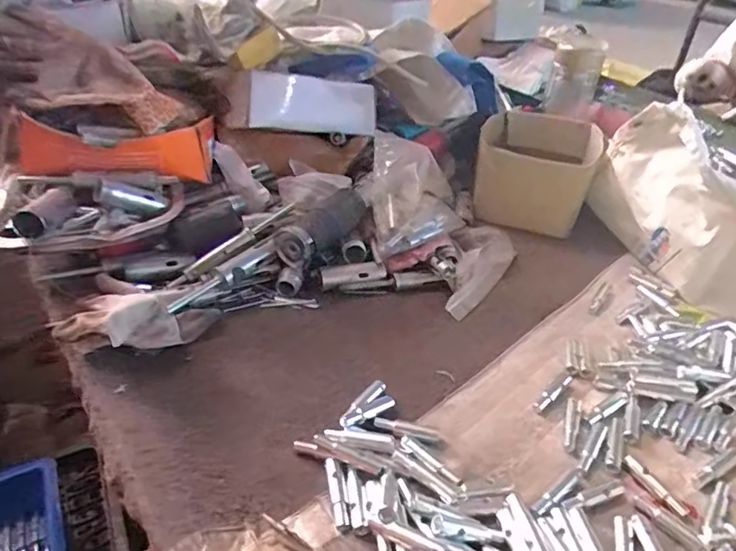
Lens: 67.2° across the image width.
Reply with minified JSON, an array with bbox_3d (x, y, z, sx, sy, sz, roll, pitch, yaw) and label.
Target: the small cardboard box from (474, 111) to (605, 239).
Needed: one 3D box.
[{"bbox_3d":[0.224,-0.144,0.747,0.148,0.092,0.175,13,37,12],"label":"small cardboard box"}]

